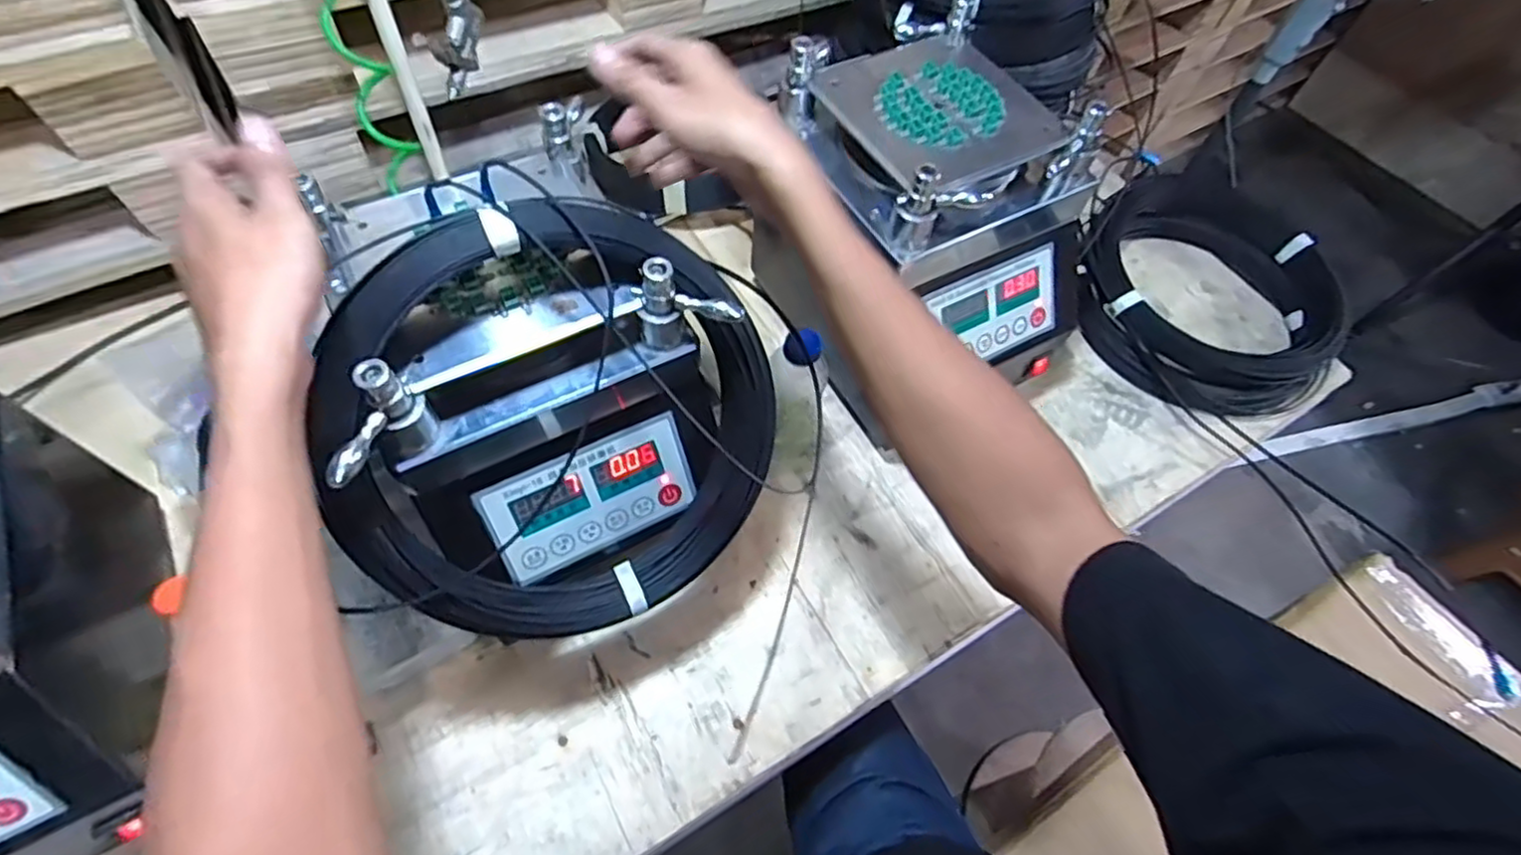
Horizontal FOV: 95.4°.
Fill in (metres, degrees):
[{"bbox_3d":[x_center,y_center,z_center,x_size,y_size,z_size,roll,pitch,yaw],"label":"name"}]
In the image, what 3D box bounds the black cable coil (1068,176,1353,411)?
[{"bbox_3d":[0.547,-0.163,0.823,0.326,0.104,0.286,-31,67,-20],"label":"black cable coil"}]

